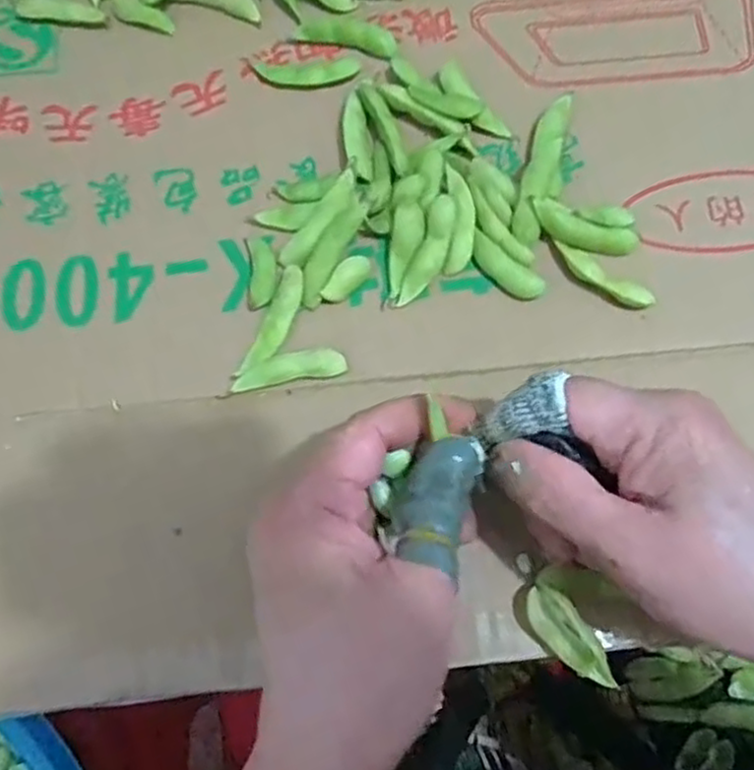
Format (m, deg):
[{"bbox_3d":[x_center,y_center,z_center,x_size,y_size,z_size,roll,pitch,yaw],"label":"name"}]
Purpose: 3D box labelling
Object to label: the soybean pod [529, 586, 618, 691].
[{"bbox_3d":[0.072,0.094,0.264,0.015,0.013,0.043,-34,74,-9],"label":"soybean pod"}]

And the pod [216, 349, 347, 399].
[{"bbox_3d":[-0.039,-0.005,0.304,0.051,0.011,0.013,-9,72,-1],"label":"pod"}]

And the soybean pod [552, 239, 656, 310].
[{"bbox_3d":[0.098,-0.047,0.312,0.048,0.010,0.013,32,76,11],"label":"soybean pod"}]

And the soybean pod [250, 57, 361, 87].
[{"bbox_3d":[-0.035,-0.154,0.348,0.052,0.004,0.014,-3,72,0],"label":"soybean pod"}]

